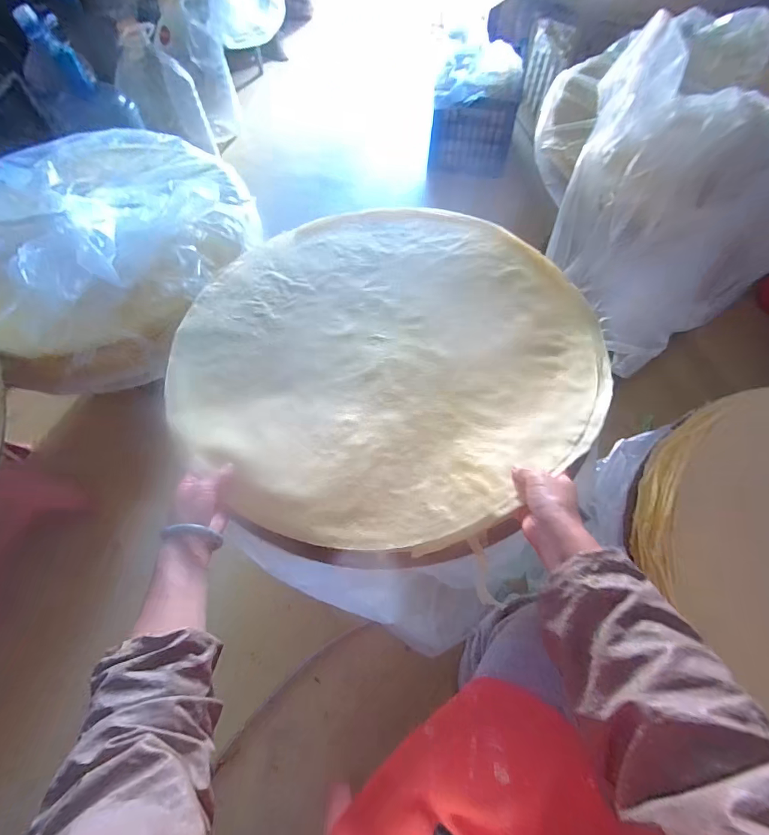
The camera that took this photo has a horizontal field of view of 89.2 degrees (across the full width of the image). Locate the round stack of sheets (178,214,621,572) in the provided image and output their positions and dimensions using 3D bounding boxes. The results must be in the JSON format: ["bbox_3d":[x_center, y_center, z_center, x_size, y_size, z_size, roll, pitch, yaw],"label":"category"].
[{"bbox_3d":[-0.008,-0.138,0.637,0.660,0.050,0.645,-1,59,2],"label":"round stack of sheets"}]

